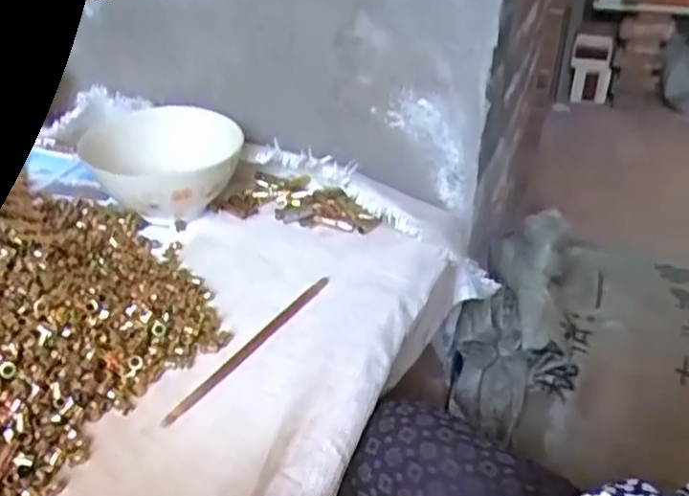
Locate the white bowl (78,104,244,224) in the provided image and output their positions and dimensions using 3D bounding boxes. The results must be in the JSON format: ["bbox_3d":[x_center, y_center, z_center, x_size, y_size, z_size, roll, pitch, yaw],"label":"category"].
[{"bbox_3d":[-0.162,-0.079,0.628,0.127,0.080,0.141,2,34,2],"label":"white bowl"}]

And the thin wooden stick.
[{"bbox_3d":[-0.068,0.072,0.495,0.012,0.006,0.179,21,42,31],"label":"thin wooden stick"}]

